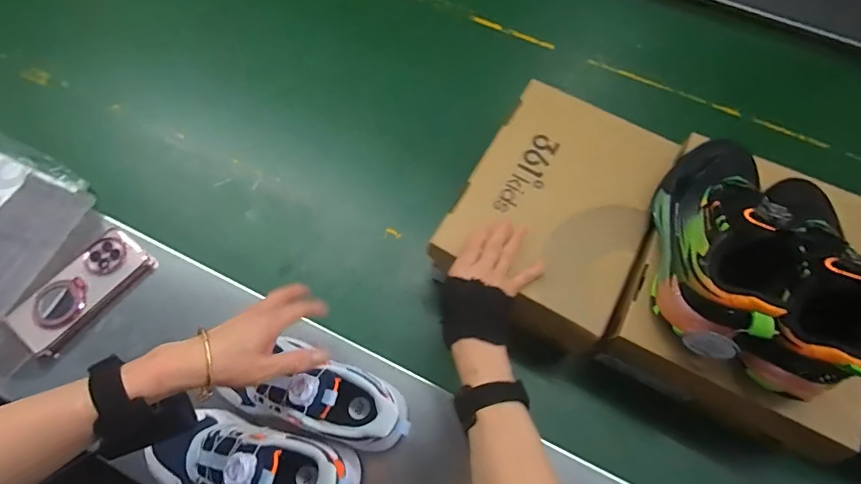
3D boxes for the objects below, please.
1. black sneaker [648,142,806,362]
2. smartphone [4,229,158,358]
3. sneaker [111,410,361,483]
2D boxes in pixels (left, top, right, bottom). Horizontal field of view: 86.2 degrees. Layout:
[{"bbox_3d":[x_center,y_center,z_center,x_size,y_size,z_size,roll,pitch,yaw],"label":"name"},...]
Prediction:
[{"bbox_3d":[0.297,-0.007,0.470,0.090,0.136,0.233,12,69,4],"label":"black sneaker"},{"bbox_3d":[-0.438,0.063,0.581,0.078,0.025,0.160,37,73,13],"label":"smartphone"},{"bbox_3d":[-0.177,0.220,0.455,0.204,0.092,0.077,10,69,4],"label":"sneaker"}]

